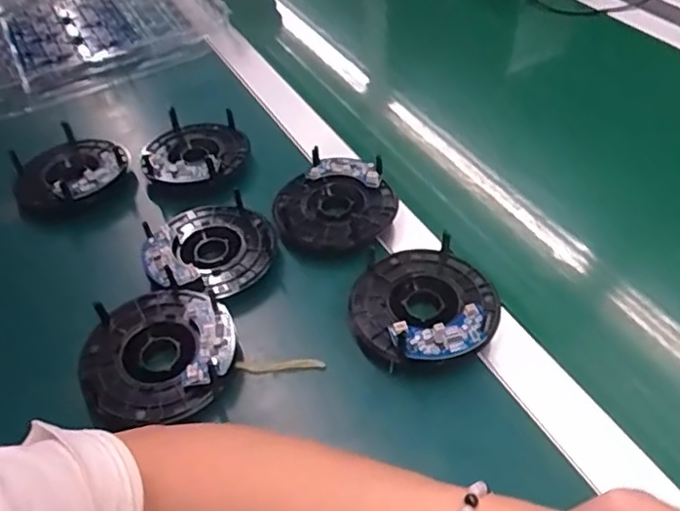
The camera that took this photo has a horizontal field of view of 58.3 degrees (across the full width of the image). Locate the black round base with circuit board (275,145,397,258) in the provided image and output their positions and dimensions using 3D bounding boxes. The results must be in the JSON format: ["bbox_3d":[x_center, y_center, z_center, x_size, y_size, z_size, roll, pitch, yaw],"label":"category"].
[{"bbox_3d":[-0.004,-0.045,0.506,0.096,0.020,0.105,-3,45,3],"label":"black round base with circuit board"}]

